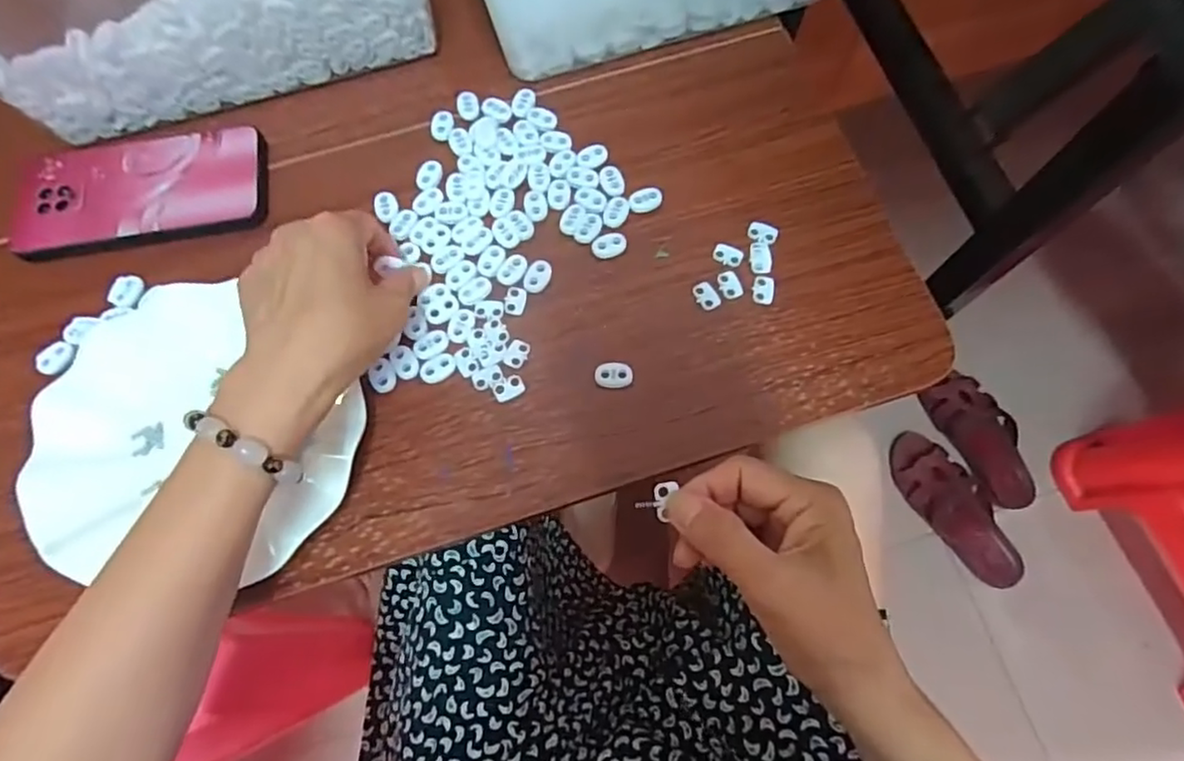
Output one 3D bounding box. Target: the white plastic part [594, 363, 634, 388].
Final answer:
[{"bbox_3d":[0.014,-0.003,0.391,0.022,0.006,0.015,3,73,2],"label":"white plastic part"}]

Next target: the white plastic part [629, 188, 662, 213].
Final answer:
[{"bbox_3d":[0.036,-0.122,0.428,0.022,0.005,0.014,-13,73,-3],"label":"white plastic part"}]

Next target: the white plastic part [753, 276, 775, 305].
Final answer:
[{"bbox_3d":[0.110,-0.058,0.407,0.013,0.004,0.019,5,73,2],"label":"white plastic part"}]

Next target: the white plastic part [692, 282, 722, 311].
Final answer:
[{"bbox_3d":[0.073,-0.055,0.407,0.014,0.004,0.019,-29,75,-8],"label":"white plastic part"}]

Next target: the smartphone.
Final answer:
[{"bbox_3d":[-0.307,-0.133,0.431,0.161,0.006,0.092,-7,73,-2],"label":"smartphone"}]

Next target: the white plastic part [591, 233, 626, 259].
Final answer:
[{"bbox_3d":[0.011,-0.089,0.419,0.022,0.007,0.015,-27,75,-7],"label":"white plastic part"}]

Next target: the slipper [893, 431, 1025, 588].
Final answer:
[{"bbox_3d":[0.484,0.170,0.848,0.086,0.044,0.223,-25,74,-7],"label":"slipper"}]

